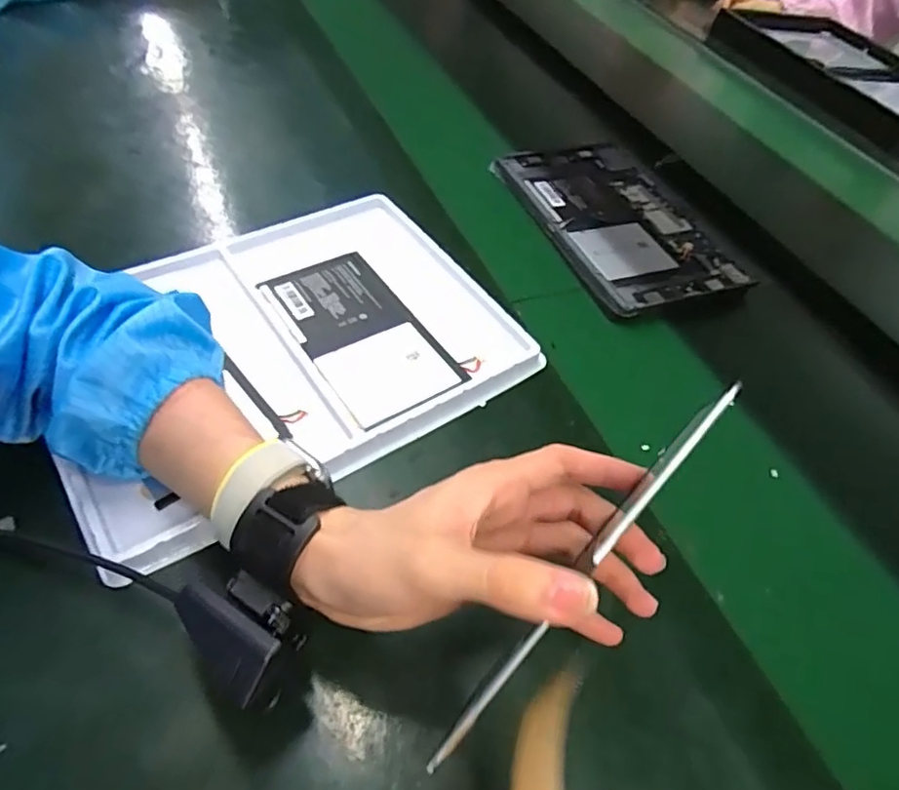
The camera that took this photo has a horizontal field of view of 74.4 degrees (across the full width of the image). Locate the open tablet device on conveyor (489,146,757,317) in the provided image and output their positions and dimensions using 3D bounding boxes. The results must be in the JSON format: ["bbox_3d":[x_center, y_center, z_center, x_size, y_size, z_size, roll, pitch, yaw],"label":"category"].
[{"bbox_3d":[0.163,-0.176,0.589,0.154,0.009,0.244,-14,54,-21],"label":"open tablet device on conveyor"}]

